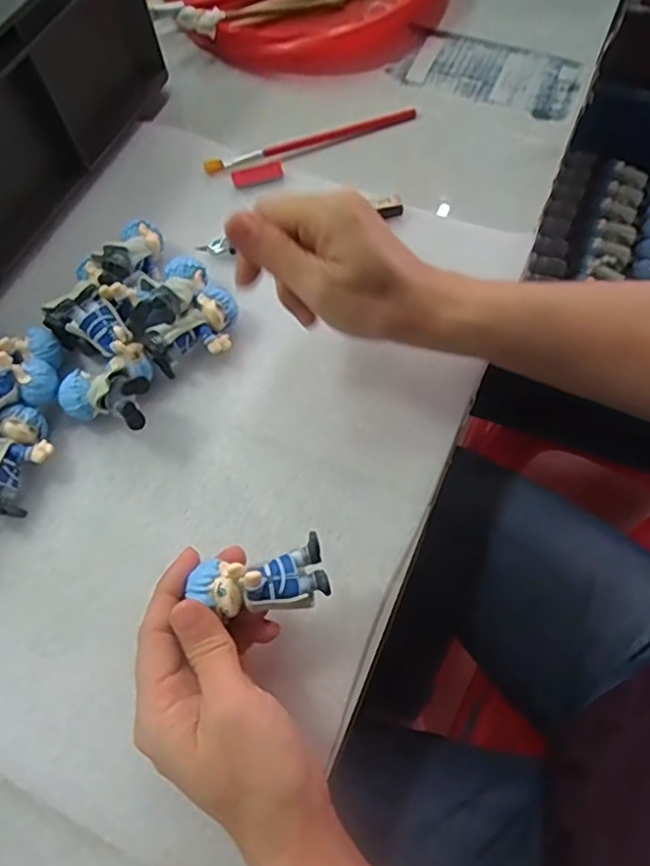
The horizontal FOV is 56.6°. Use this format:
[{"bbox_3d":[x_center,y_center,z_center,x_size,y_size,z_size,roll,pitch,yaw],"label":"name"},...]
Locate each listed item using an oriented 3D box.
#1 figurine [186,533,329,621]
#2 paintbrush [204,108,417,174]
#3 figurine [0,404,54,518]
[{"bbox_3d":[-0.027,0.063,0.265,0.058,0.018,0.027,-4,63,-15],"label":"figurine"},{"bbox_3d":[-0.009,-0.224,0.456,0.166,0.012,0.014,-21,65,-7],"label":"paintbrush"},{"bbox_3d":[-0.170,0.015,0.338,0.031,0.029,0.058,3,65,5],"label":"figurine"}]

